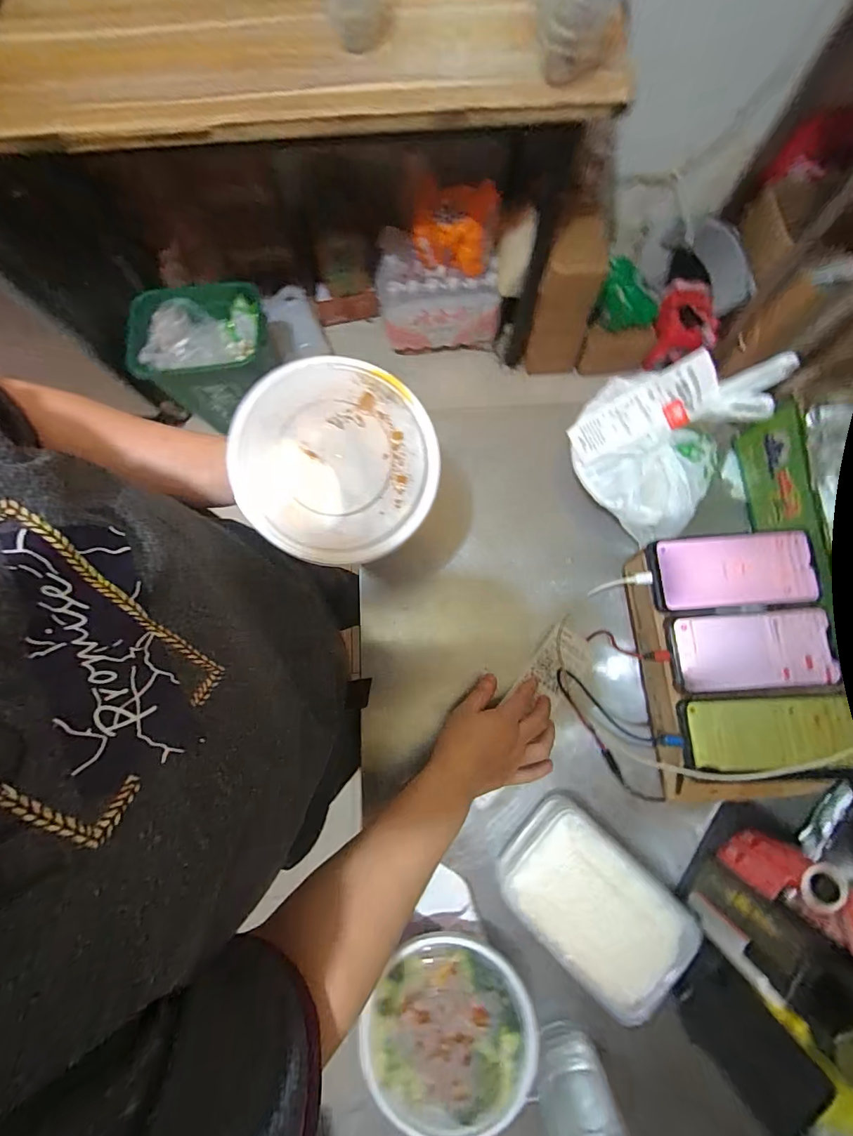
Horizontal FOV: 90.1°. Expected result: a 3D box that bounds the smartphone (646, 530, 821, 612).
[{"bbox_3d":[0.311,0.003,0.433,0.157,0.011,0.073,-3,82,2],"label":"smartphone"}]

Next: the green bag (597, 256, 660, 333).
[{"bbox_3d":[0.558,-0.738,1.175,0.178,0.125,0.103,18,80,5],"label":"green bag"}]

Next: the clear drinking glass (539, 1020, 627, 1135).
[{"bbox_3d":[0.146,0.513,0.389,0.068,0.122,0.072,0,79,1],"label":"clear drinking glass"}]

